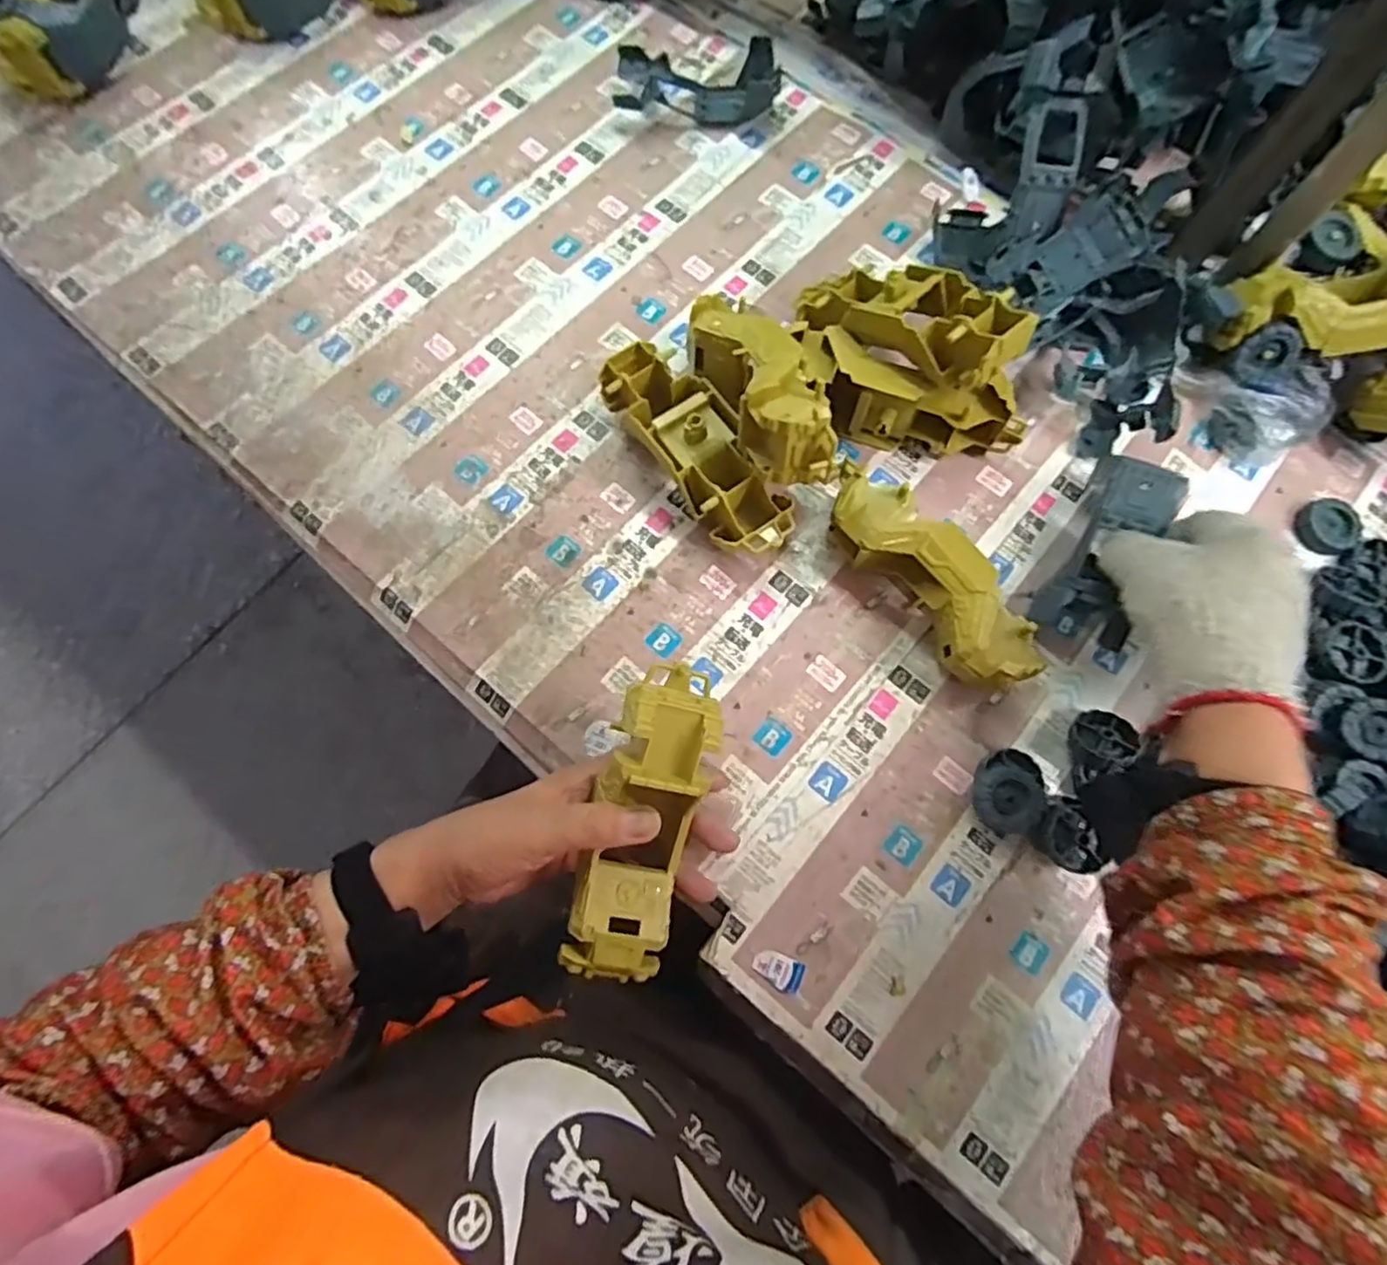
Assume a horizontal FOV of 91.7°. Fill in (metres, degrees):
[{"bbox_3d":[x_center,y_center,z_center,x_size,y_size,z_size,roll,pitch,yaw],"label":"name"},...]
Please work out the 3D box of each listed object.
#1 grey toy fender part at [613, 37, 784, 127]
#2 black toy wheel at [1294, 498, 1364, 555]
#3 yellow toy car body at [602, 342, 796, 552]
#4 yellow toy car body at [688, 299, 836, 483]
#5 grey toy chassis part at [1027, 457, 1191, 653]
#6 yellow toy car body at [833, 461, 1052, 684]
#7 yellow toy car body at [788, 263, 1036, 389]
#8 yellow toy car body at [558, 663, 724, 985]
[{"bbox_3d":[0.003,-0.463,0.566,0.138,0.036,0.066,2,74,1],"label":"grey toy fender part"},{"bbox_3d":[0.440,-0.074,0.467,0.037,0.011,0.037,0,74,0],"label":"black toy wheel"},{"bbox_3d":[0.001,-0.124,0.458,0.061,0.052,0.178,-34,77,-9],"label":"yellow toy car body"},{"bbox_3d":[0.045,-0.162,0.429,0.060,0.050,0.166,-21,59,-6],"label":"yellow toy car body"},{"bbox_3d":[0.268,-0.054,0.432,0.048,0.044,0.129,27,86,8],"label":"grey toy chassis part"},{"bbox_3d":[0.147,-0.032,0.429,0.053,0.057,0.170,-38,77,-10],"label":"yellow toy car body"},{"bbox_3d":[0.141,-0.207,0.438,0.058,0.040,0.151,-46,56,-11],"label":"yellow toy car body"},{"bbox_3d":[-0.027,0.105,0.358,0.053,0.035,0.169,15,93,4],"label":"yellow toy car body"}]

